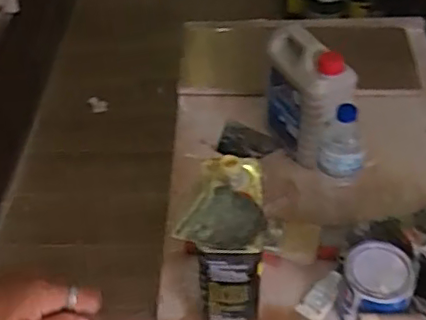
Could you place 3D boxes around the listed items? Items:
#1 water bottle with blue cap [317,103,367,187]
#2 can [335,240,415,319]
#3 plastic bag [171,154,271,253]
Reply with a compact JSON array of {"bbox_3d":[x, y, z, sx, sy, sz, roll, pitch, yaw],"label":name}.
[{"bbox_3d":[0.208,-0.024,0.951,0.080,0.127,0.065,3,46,6],"label":"water bottle with blue cap"},{"bbox_3d":[0.246,0.202,0.904,0.098,0.108,0.112,14,48,17],"label":"can"},{"bbox_3d":[0.023,0.059,0.810,0.114,0.041,0.170,11,47,14],"label":"plastic bag"}]

